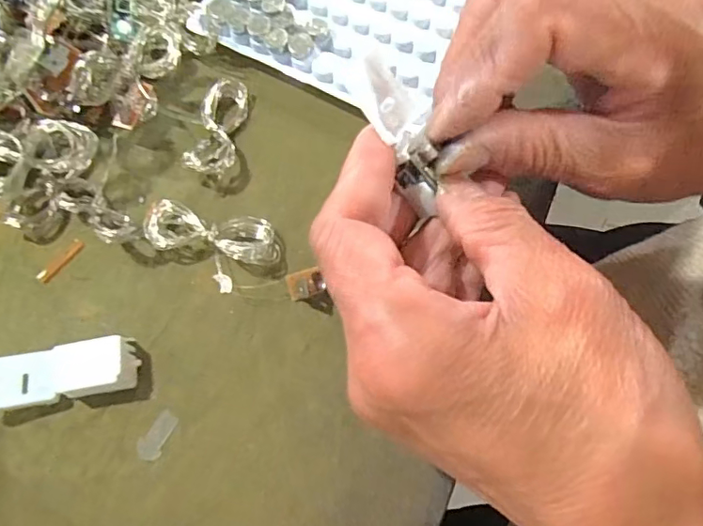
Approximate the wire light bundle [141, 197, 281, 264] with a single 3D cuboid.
[{"bbox_3d":[-0.056,-0.013,0.211,0.053,0.009,0.021,9,70,6],"label":"wire light bundle"}]

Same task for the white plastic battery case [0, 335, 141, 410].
[{"bbox_3d":[-0.106,0.040,0.193,0.053,0.010,0.020,-10,69,-2],"label":"white plastic battery case"}]

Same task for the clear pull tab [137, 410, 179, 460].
[{"bbox_3d":[-0.069,0.061,0.190,0.009,0.004,0.017,31,71,15],"label":"clear pull tab"}]

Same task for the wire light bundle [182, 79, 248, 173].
[{"bbox_3d":[-0.057,-0.059,0.231,0.020,0.013,0.050,1,69,3],"label":"wire light bundle"}]

